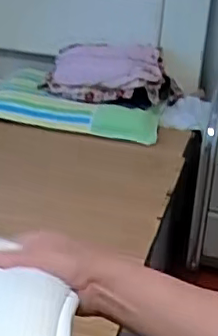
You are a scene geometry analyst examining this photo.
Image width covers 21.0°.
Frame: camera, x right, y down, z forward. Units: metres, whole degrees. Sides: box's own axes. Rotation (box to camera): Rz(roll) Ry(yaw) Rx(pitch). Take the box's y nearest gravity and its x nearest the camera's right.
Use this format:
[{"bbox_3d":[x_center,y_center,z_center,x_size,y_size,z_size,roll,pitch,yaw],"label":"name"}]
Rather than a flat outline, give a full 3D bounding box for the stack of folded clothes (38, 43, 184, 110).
[{"bbox_3d":[0.002,-0.259,1.616,0.364,0.130,0.226,7,28,11],"label":"stack of folded clothes"}]

